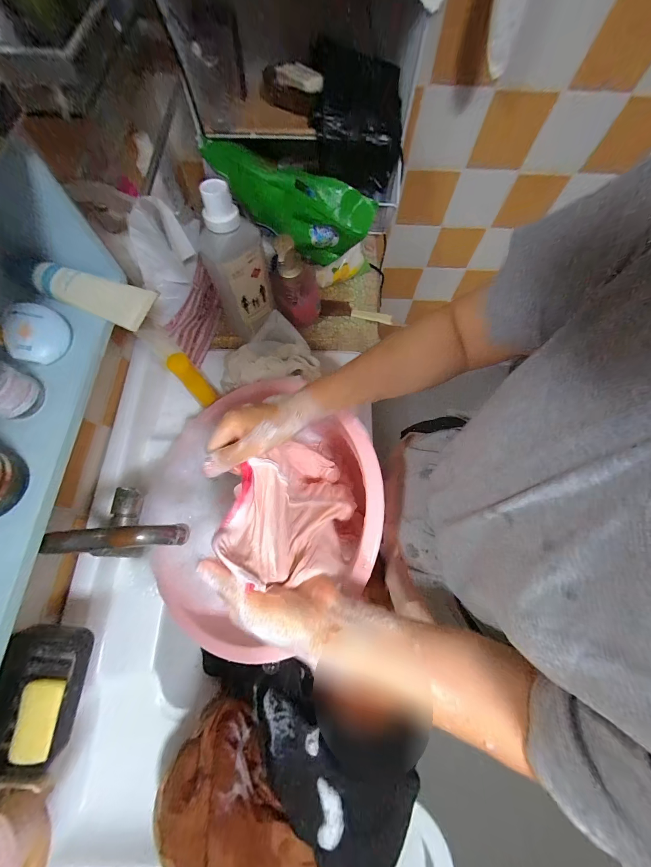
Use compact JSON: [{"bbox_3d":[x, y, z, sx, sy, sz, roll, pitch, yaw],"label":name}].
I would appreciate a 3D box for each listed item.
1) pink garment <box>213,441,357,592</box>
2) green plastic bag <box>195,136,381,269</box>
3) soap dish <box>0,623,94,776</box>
[{"bbox_3d":[-0.030,0.090,0.384,0.133,0.206,0.171,16,71,4],"label":"pink garment"},{"bbox_3d":[-0.065,-0.379,0.495,0.274,0.128,0.060,13,69,-18],"label":"green plastic bag"},{"bbox_3d":[-0.342,0.316,0.356,0.085,0.034,0.141,6,71,1],"label":"soap dish"}]

